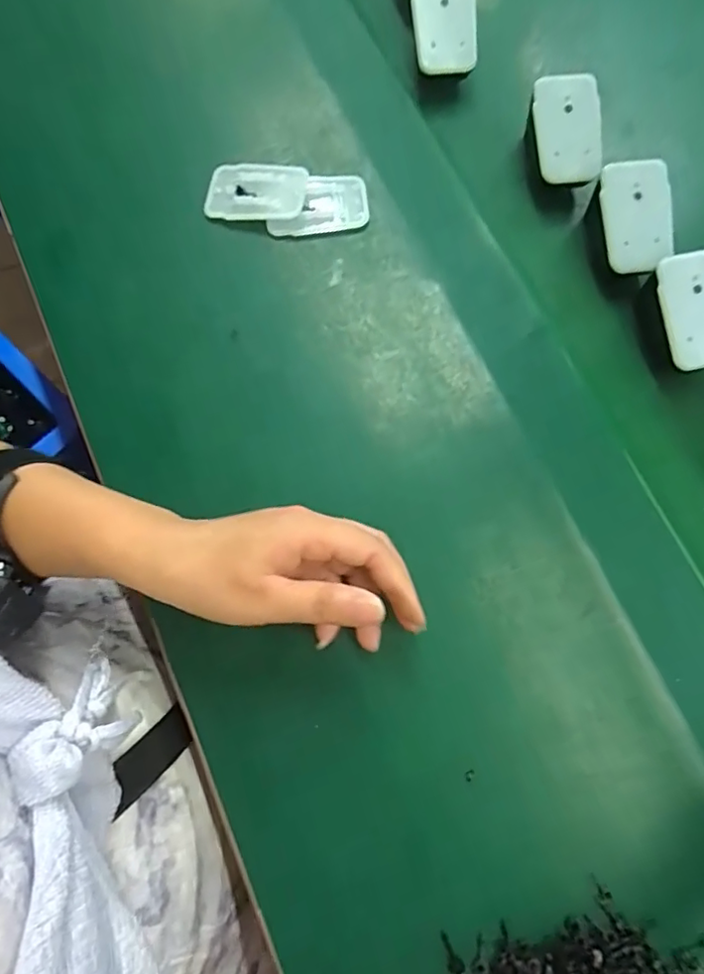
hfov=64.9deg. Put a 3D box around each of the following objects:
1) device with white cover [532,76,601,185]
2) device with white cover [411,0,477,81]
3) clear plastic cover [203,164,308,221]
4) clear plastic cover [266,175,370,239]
[{"bbox_3d":[0.143,-0.238,0.370,0.047,0.010,0.066,-11,102,-6],"label":"device with white cover"},{"bbox_3d":[0.066,-0.331,0.395,0.045,0.018,0.065,-5,98,-1],"label":"device with white cover"},{"bbox_3d":[-0.067,-0.205,0.387,0.069,0.013,0.041,7,75,1],"label":"clear plastic cover"},{"bbox_3d":[-0.025,-0.197,0.384,0.069,0.009,0.041,-8,75,-3],"label":"clear plastic cover"}]

